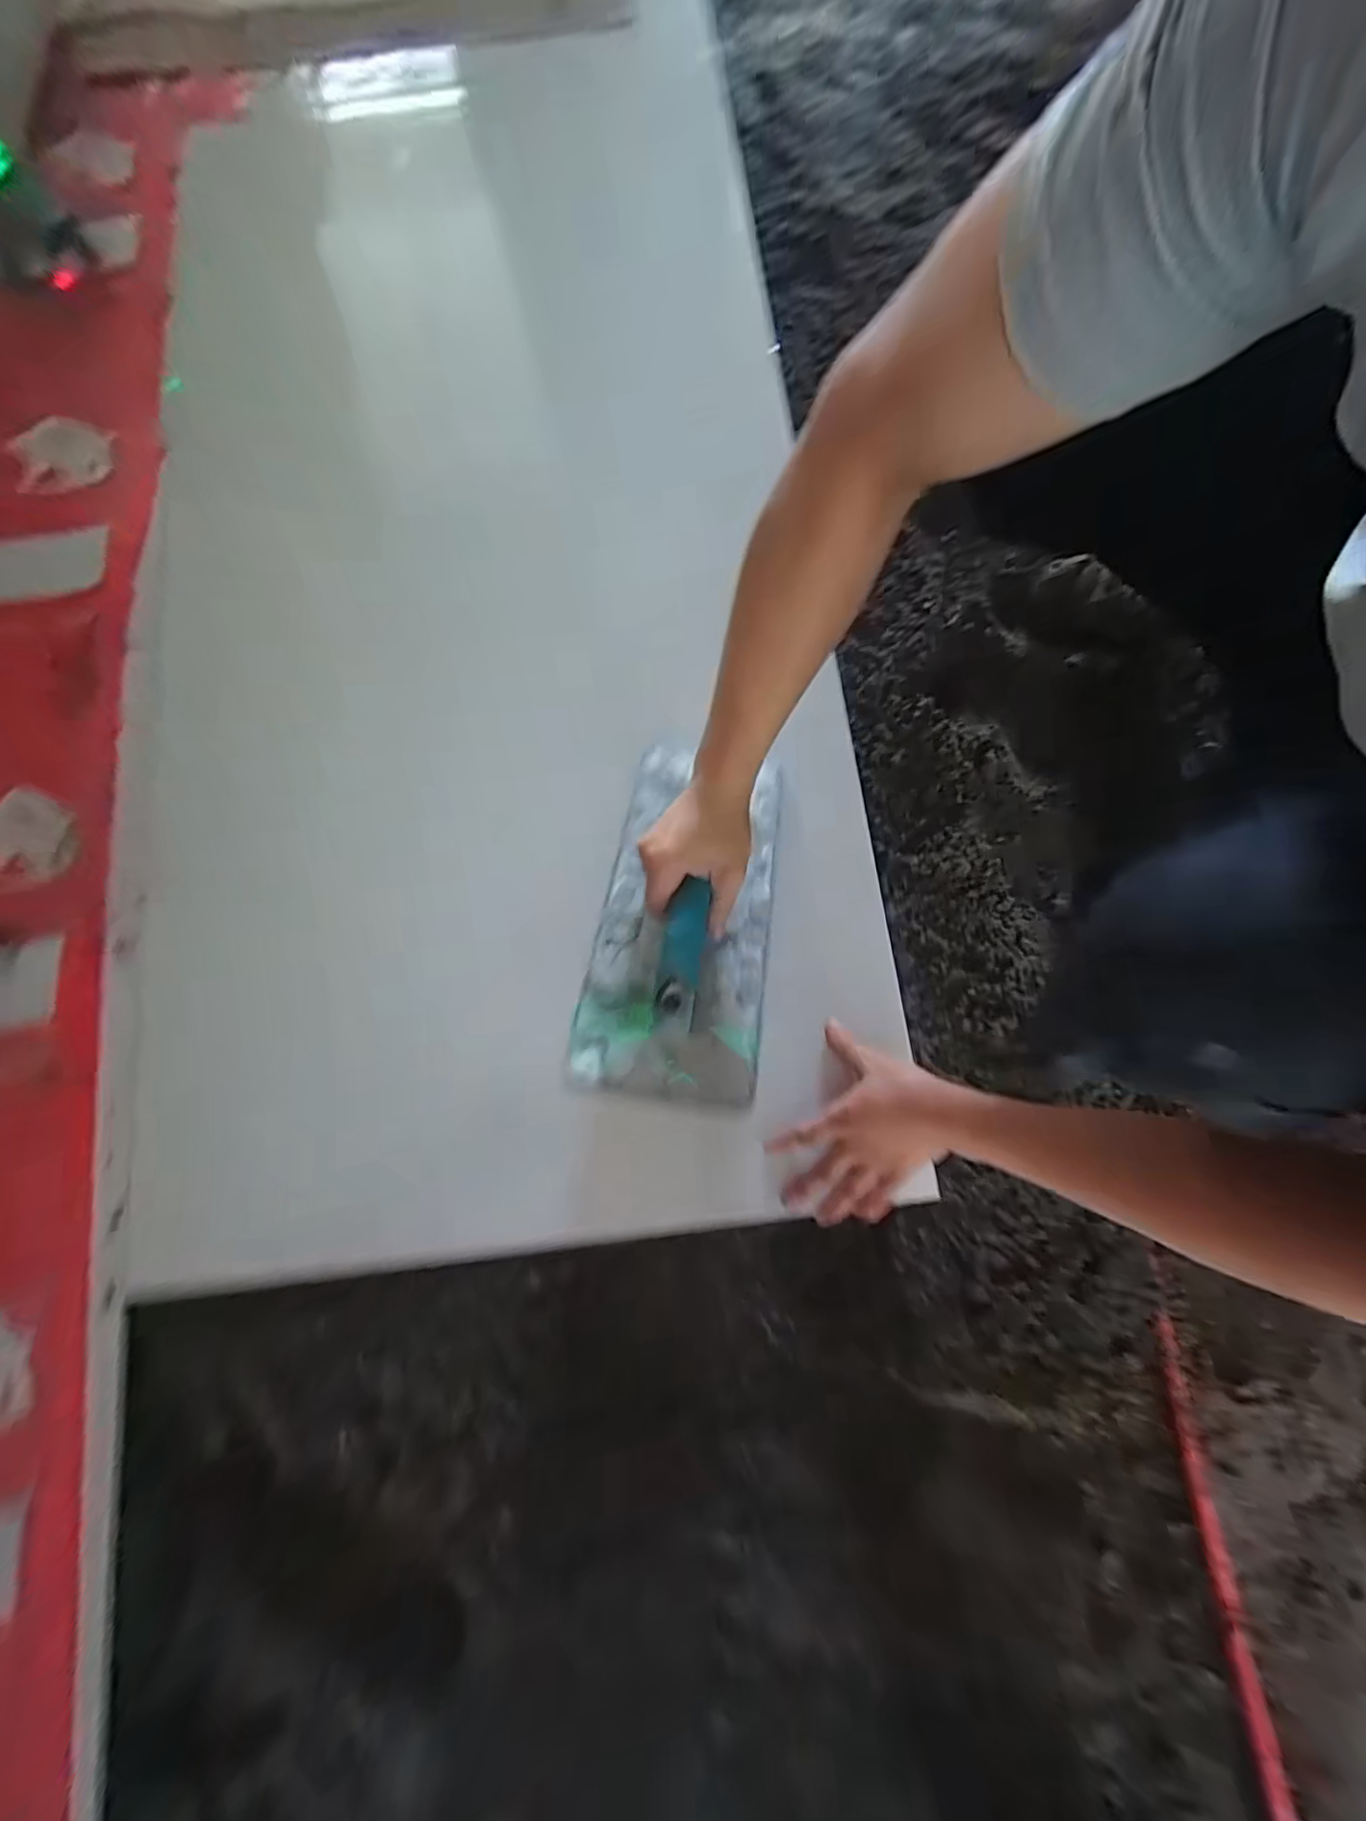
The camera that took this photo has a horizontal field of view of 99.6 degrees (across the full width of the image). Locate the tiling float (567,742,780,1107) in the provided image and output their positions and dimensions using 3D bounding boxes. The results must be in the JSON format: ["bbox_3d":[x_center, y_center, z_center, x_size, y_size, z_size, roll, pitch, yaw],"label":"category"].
[{"bbox_3d":[0.008,-0.021,0.481,0.148,0.071,0.335,6,61,1],"label":"tiling float"}]

